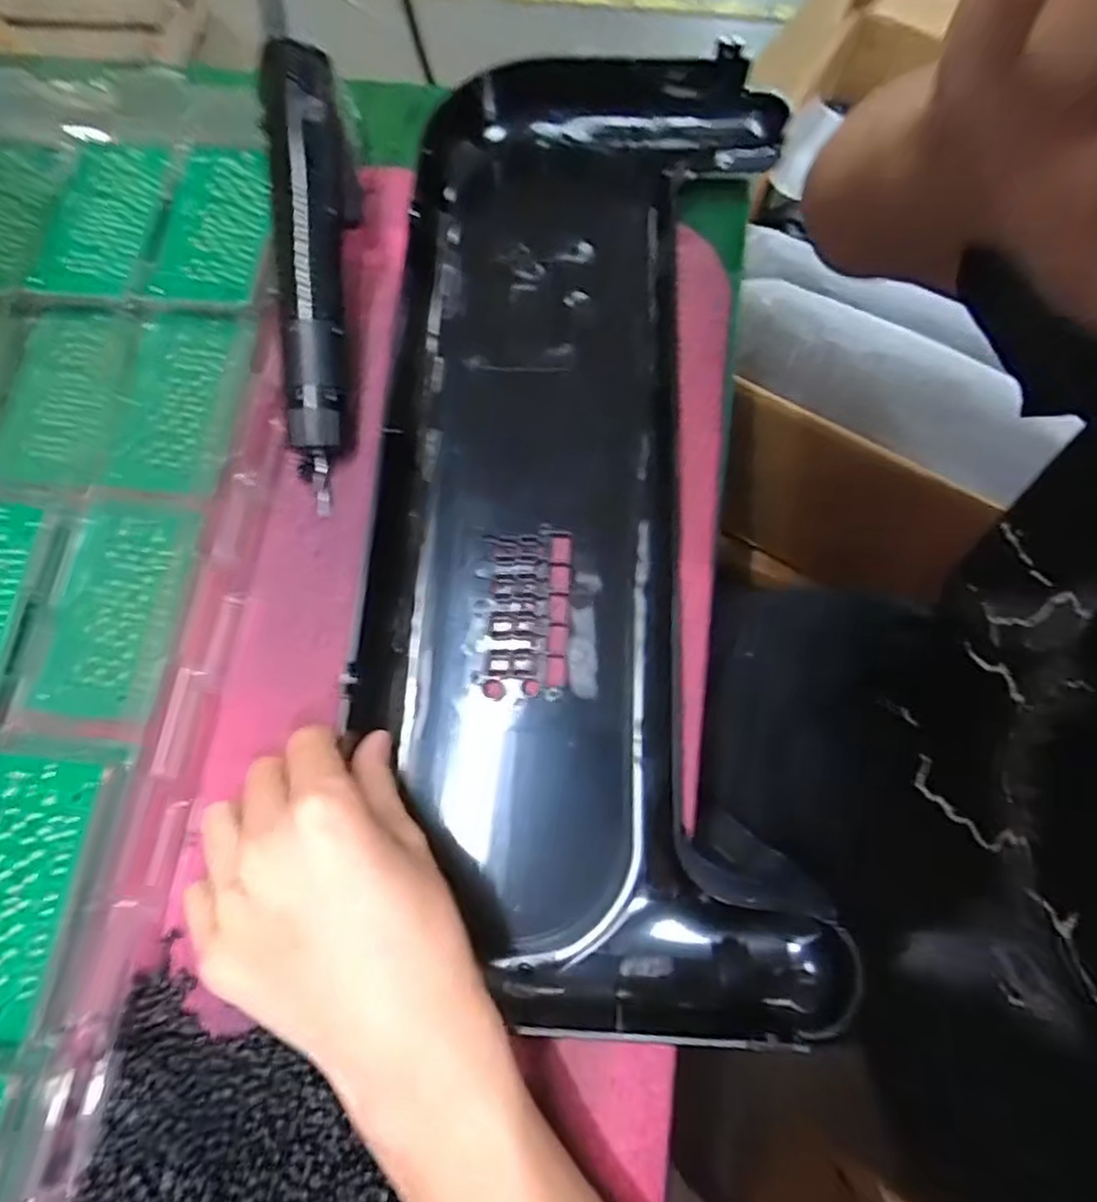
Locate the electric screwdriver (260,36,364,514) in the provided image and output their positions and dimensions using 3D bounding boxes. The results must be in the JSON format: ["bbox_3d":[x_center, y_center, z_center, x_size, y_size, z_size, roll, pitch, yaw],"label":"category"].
[{"bbox_3d":[-0.120,-0.164,0.357,0.035,0.031,0.217,-1,95,0],"label":"electric screwdriver"}]

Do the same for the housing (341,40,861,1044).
[{"bbox_3d":[0.012,-0.065,0.348,0.207,0.052,0.488,-1,73,0],"label":"housing"}]

